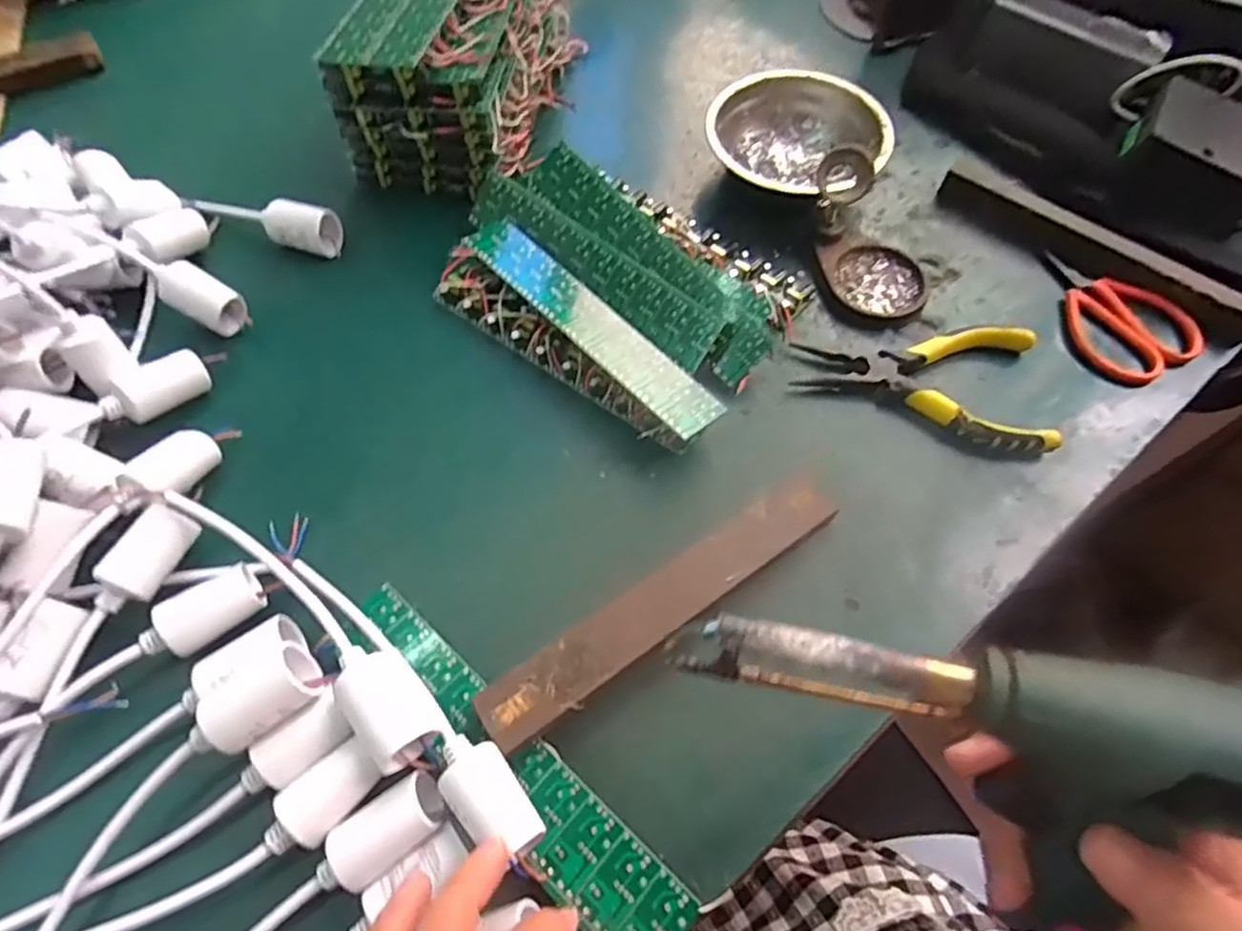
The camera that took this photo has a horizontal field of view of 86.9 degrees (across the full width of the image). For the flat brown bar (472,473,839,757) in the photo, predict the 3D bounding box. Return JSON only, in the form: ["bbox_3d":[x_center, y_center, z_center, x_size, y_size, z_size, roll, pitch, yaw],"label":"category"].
[{"bbox_3d":[0.026,0.064,0.324,0.206,0.007,0.030,-31,66,-20],"label":"flat brown bar"}]

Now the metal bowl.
[{"bbox_3d":[0.124,-0.240,0.479,0.121,0.035,0.121,0,63,0],"label":"metal bowl"}]

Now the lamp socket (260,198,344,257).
[{"bbox_3d":[-0.219,-0.162,0.451,0.049,0.029,0.027,8,63,4],"label":"lamp socket"}]

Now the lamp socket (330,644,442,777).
[{"bbox_3d":[-0.103,0.104,0.291,0.027,0.030,0.054,-34,68,-16],"label":"lamp socket"}]

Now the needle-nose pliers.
[{"bbox_3d":[0.181,-0.055,0.400,0.144,0.016,0.082,9,63,4],"label":"needle-nose pliers"}]

